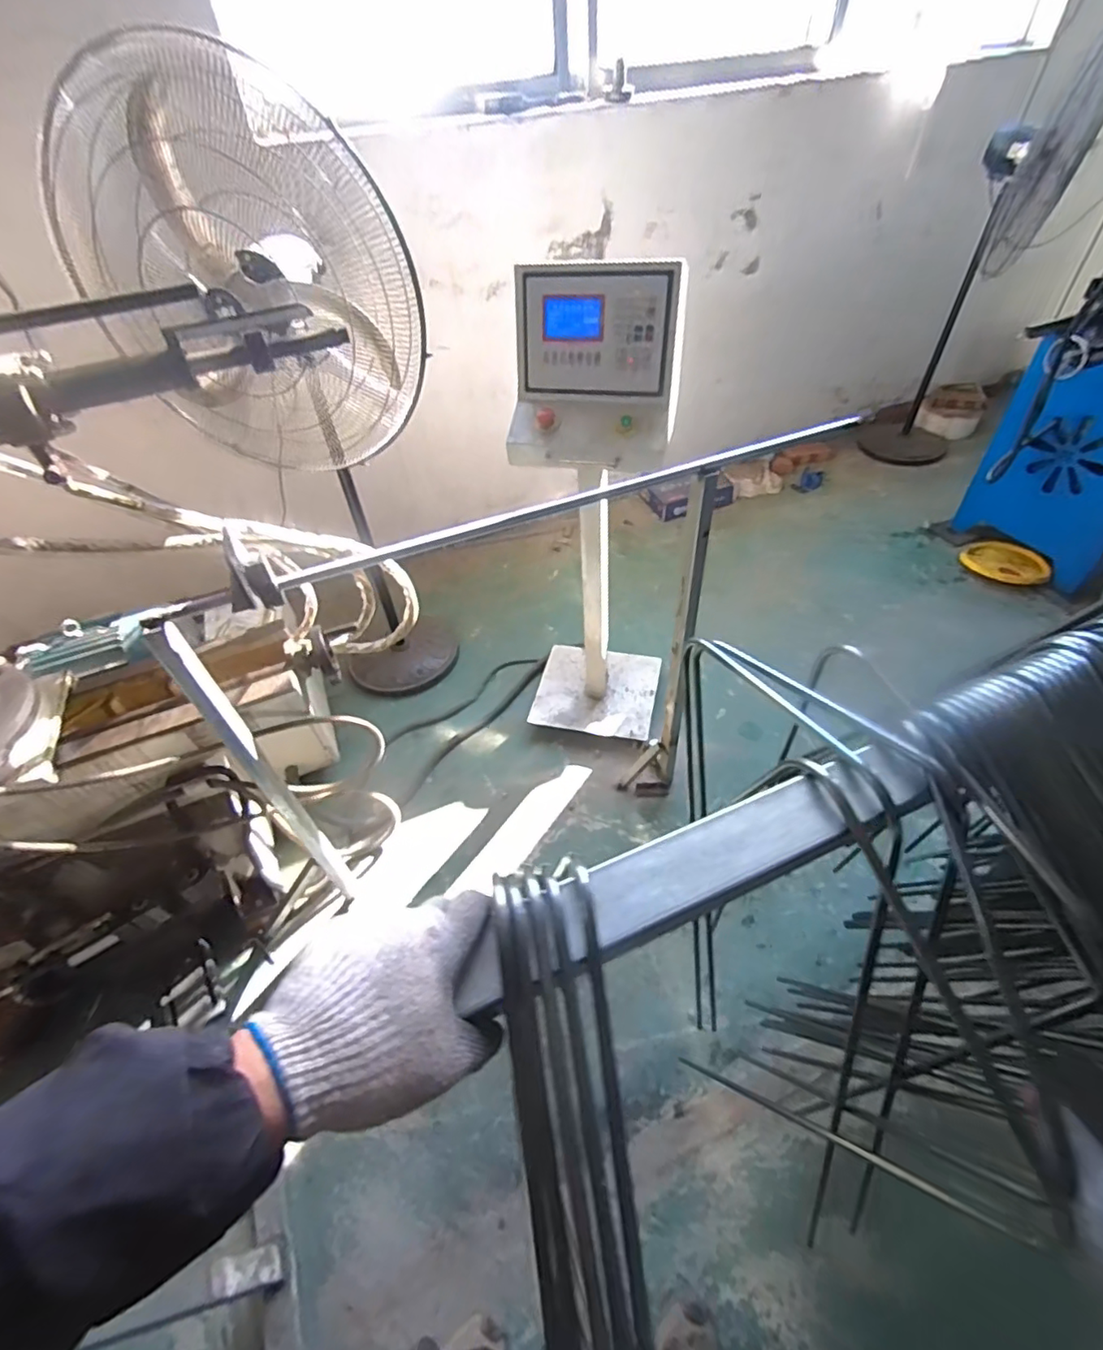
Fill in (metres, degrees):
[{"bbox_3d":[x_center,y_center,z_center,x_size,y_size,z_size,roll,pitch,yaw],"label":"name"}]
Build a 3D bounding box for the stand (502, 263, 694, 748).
[{"bbox_3d":[0.108,-0.334,1.546,0.373,1.201,0.354,6,49,11],"label":"stand"}]

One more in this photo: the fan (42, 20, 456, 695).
[{"bbox_3d":[-0.598,-0.498,1.542,0.481,1.544,0.506,-36,54,-25],"label":"fan"}]

